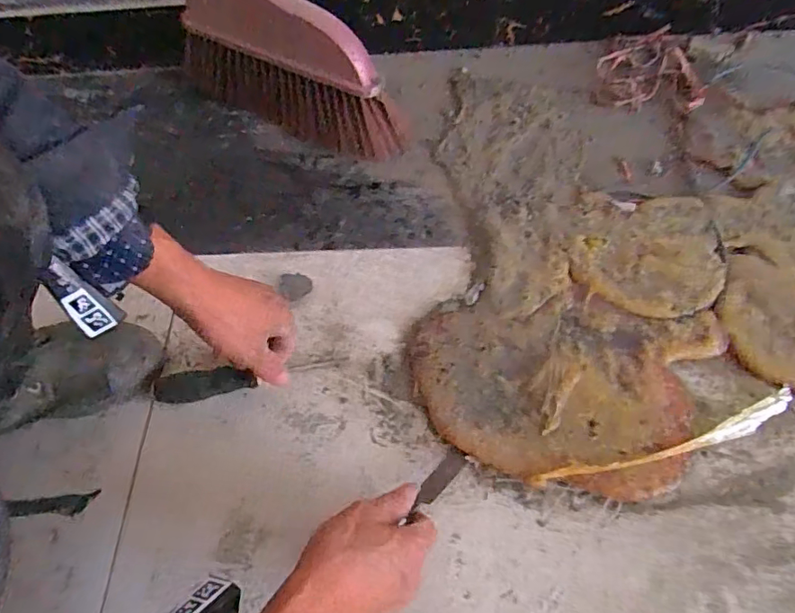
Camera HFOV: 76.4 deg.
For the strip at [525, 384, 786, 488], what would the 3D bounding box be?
[{"bbox_3d":[0.244,0.125,0.456,0.265,0.023,0.024,-16,62,-5],"label":"strip"}]

